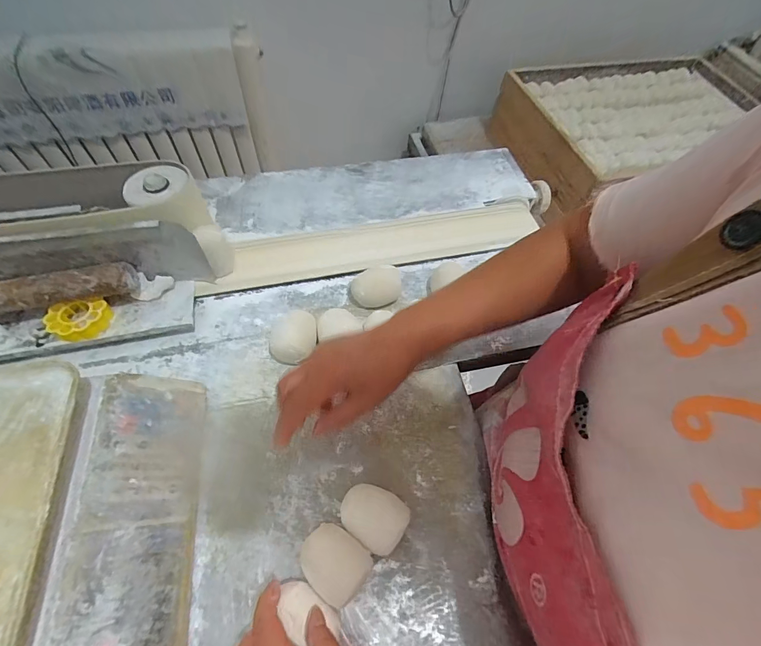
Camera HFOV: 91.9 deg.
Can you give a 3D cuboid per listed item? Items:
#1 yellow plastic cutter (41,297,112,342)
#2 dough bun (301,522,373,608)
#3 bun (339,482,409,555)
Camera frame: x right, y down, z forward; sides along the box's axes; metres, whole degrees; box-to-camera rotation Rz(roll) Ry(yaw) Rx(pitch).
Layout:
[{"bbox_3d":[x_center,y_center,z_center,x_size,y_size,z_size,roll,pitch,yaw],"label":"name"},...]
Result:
[{"bbox_3d":[-0.357,0.000,0.439,0.062,0.031,0.053,-5,61,-7],"label":"yellow plastic cutter"},{"bbox_3d":[-0.042,0.215,0.332,0.058,0.038,0.047,35,64,15],"label":"dough bun"},{"bbox_3d":[-0.007,0.184,0.353,0.059,0.037,0.049,33,63,14],"label":"bun"}]

